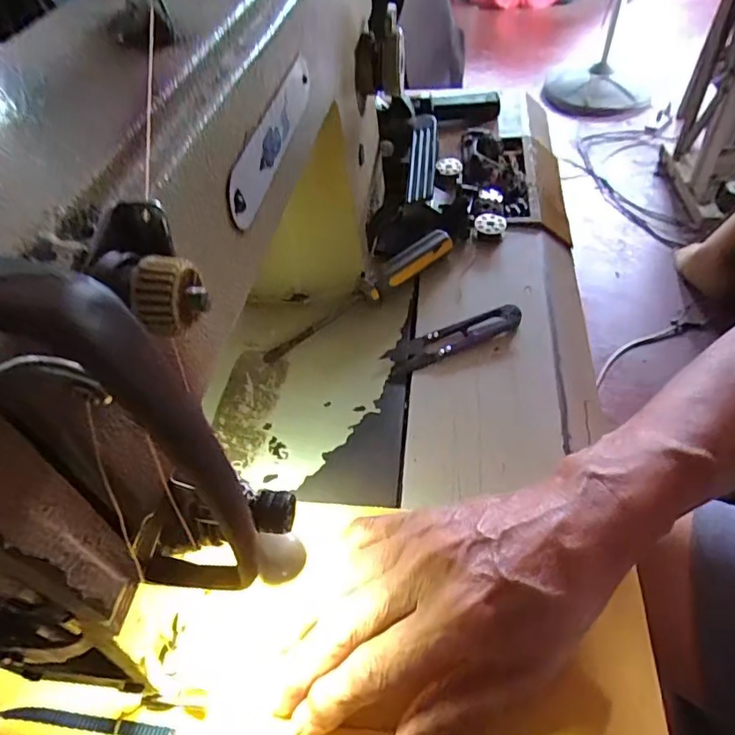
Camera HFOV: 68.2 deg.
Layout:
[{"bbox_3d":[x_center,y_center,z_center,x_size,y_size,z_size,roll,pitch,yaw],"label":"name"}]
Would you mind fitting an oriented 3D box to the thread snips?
[{"bbox_3d":[0.058,-0.021,0.372,0.102,0.008,0.027,-21,51,-15],"label":"thread snips"}]

